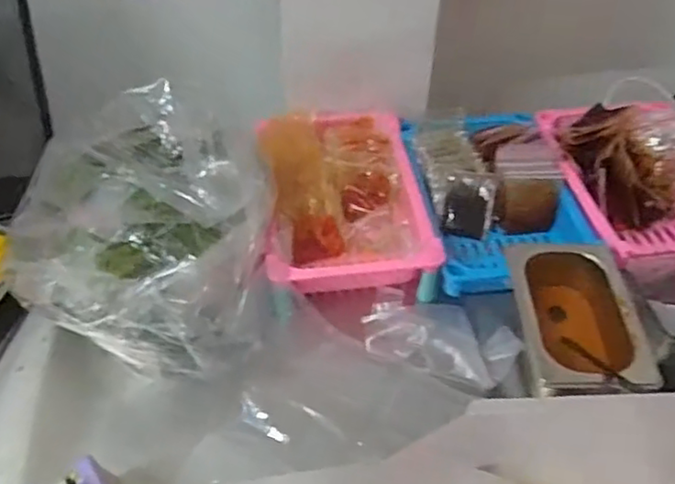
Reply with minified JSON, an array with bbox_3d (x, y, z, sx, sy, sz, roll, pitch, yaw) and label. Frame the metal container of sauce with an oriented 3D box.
[{"bbox_3d":[0.235,0.095,0.648,0.117,0.085,0.174,4,46,3],"label":"metal container of sauce"}]

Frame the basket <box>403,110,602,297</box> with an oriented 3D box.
[{"bbox_3d":[0.197,-0.075,0.842,0.193,0.098,0.295,-7,46,-7],"label":"basket"}]

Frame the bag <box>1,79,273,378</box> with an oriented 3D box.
[{"bbox_3d":[-0.214,-0.014,0.711,0.272,0.168,0.263,3,46,3],"label":"bag"}]

